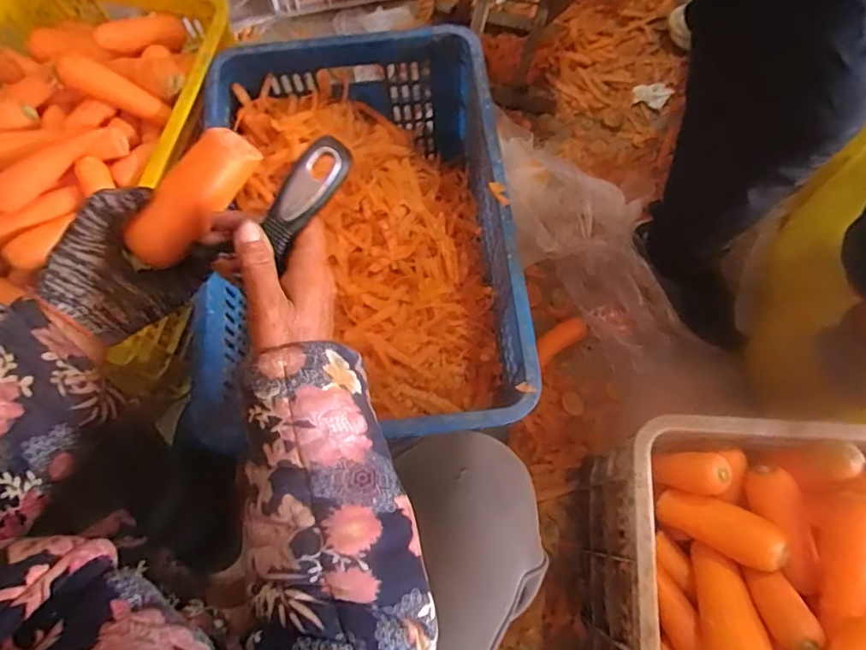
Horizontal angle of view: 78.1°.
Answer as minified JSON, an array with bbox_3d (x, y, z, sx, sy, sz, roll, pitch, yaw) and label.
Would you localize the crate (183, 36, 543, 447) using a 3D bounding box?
[{"bbox_3d":[-0.099,-0.113,0.706,0.368,0.215,0.554,-7,70,-2],"label":"crate"}]

